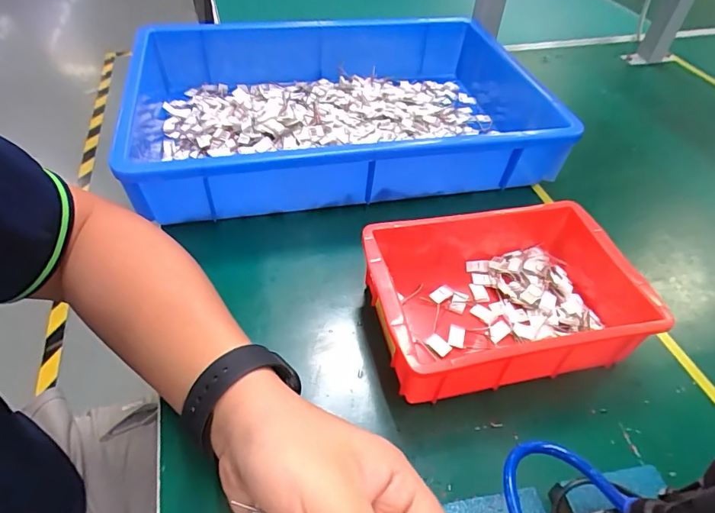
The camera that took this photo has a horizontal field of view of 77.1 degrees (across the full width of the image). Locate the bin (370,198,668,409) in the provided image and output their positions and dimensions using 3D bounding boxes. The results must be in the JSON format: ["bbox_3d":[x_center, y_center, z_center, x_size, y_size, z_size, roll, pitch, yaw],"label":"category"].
[{"bbox_3d":[0.113,0.029,0.352,0.208,0.063,0.135,-6,49,-12],"label":"bin"}]

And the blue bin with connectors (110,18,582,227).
[{"bbox_3d":[-0.008,-0.169,0.498,0.439,0.106,0.271,-7,49,-12],"label":"blue bin with connectors"}]

